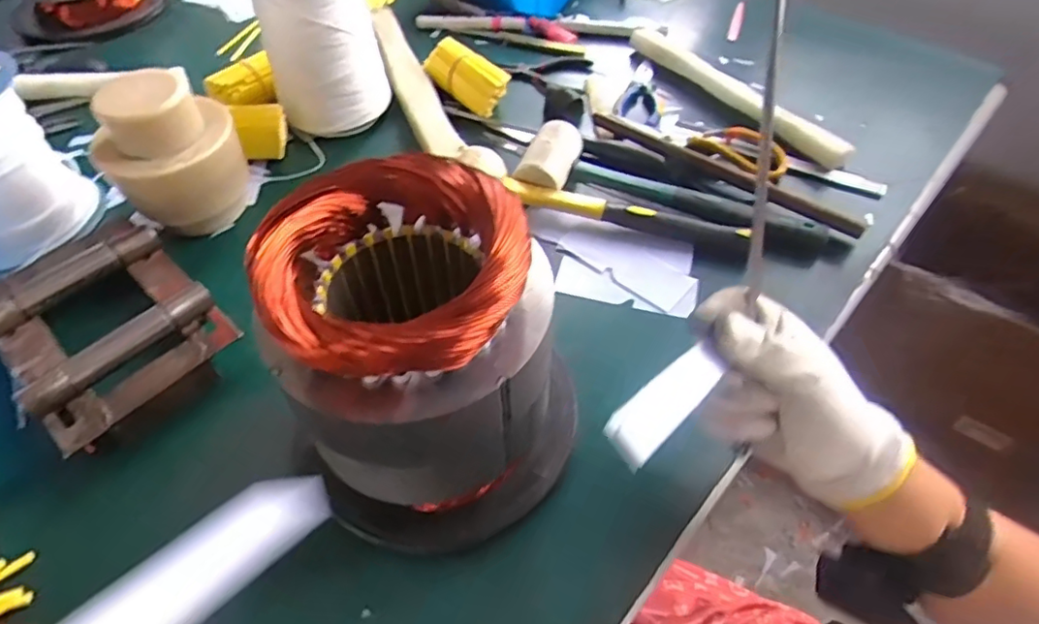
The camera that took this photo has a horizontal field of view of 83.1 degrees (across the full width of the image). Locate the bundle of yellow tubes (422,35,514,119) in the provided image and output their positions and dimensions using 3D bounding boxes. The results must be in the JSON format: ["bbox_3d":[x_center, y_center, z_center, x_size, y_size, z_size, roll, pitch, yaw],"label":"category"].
[{"bbox_3d":[-0.062,-0.266,0.666,0.051,0.049,0.130,-31,58,-21],"label":"bundle of yellow tubes"}]

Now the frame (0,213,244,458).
[{"bbox_3d":[-0.324,0.003,0.456,0.197,0.047,0.131,37,61,25],"label":"frame"}]

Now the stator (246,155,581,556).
[{"bbox_3d":[-0.047,0.031,0.346,0.161,0.186,0.160,6,53,5],"label":"stator"}]

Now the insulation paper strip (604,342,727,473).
[{"bbox_3d":[0.074,0.043,0.290,0.082,0.005,0.024,-33,73,-37],"label":"insulation paper strip"}]

